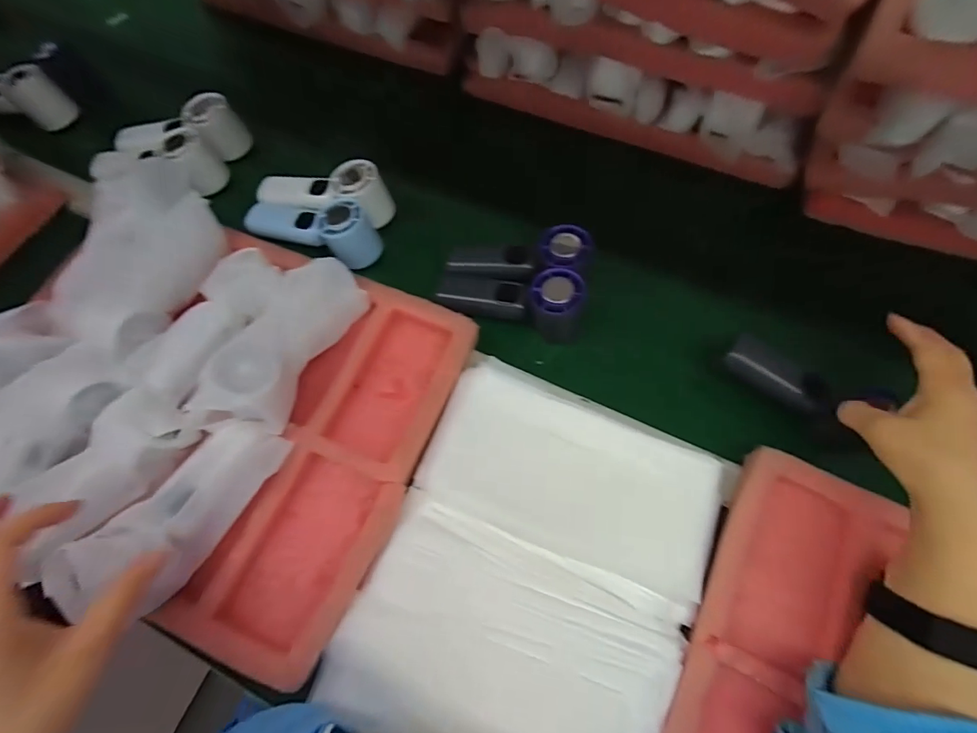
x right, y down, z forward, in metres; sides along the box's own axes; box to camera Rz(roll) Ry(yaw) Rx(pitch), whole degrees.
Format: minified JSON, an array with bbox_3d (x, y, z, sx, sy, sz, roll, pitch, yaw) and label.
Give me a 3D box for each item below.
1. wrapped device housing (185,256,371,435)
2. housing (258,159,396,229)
[{"bbox_3d":[-0.183,-0.028,0.410,0.073,0.055,0.172,21,68,10],"label":"wrapped device housing"},{"bbox_3d":[-0.190,-0.198,0.525,0.158,0.054,0.060,9,63,17],"label":"housing"}]

